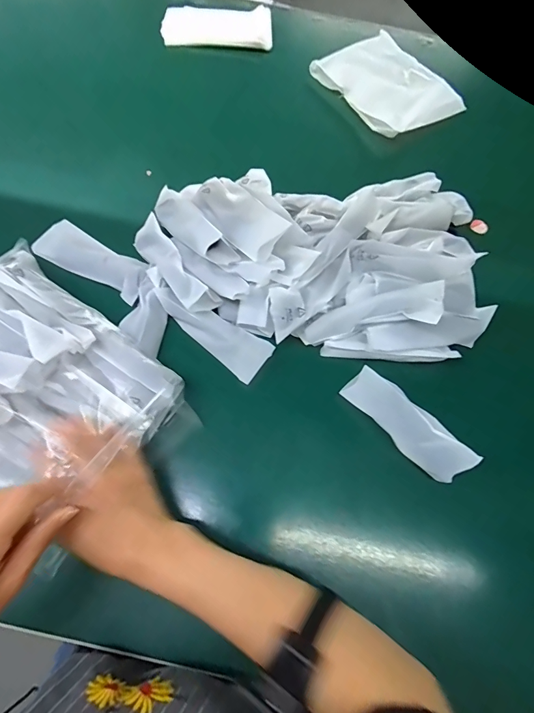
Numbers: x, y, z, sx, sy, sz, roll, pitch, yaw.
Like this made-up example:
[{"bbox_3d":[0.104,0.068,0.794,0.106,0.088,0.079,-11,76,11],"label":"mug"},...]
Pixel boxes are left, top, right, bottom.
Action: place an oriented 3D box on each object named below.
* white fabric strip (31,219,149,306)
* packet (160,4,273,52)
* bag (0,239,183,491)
[{"bbox_3d":[-0.215,-0.118,0.468,0.143,0.017,0.053,29,91,4],"label":"white fabric strip"},{"bbox_3d":[-0.084,-0.566,0.651,0.182,0.019,0.082,2,69,-2],"label":"packet"},{"bbox_3d":[-0.244,0.030,0.385,0.250,0.076,0.206,37,72,11],"label":"bag"}]

